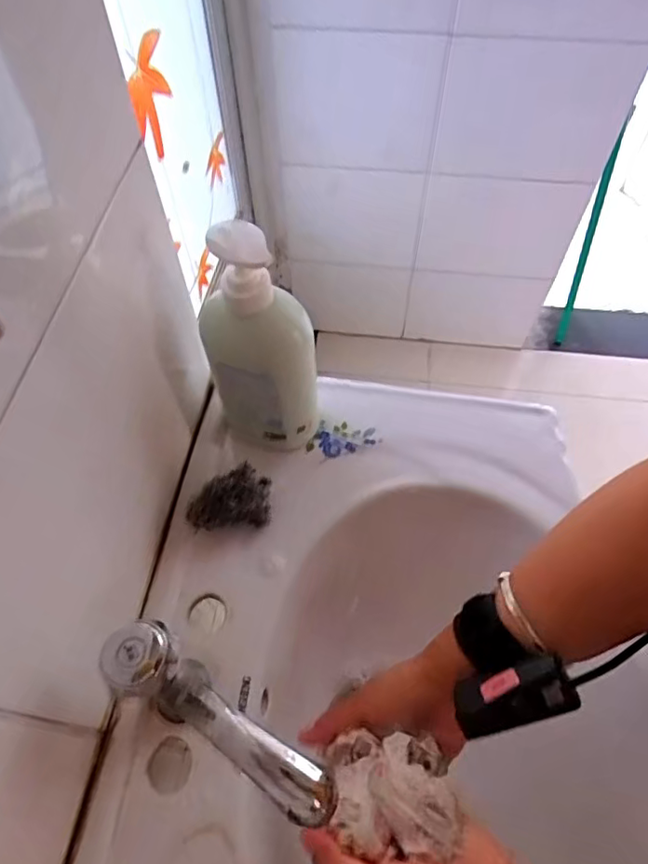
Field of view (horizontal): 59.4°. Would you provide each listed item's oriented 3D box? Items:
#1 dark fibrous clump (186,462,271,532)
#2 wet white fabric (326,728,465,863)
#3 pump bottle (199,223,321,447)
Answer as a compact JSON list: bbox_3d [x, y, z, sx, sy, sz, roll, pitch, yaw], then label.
[{"bbox_3d":[-0.082,0.060,0.496,0.071,0.047,0.048,-10,59,-6],"label":"dark fibrous clump"},{"bbox_3d":[0.042,0.225,0.359,0.076,0.065,0.058,0,58,1],"label":"wet white fabric"},{"bbox_3d":[-0.048,-0.061,0.470,0.085,0.215,0.060,18,60,12],"label":"pump bottle"}]

